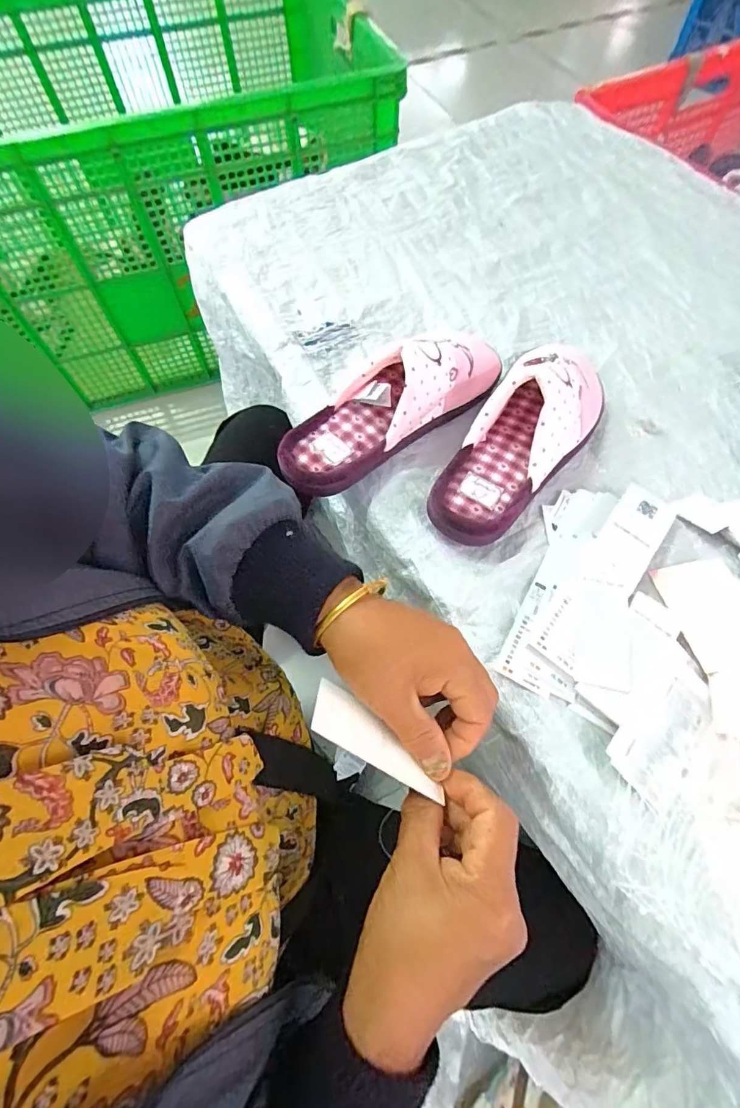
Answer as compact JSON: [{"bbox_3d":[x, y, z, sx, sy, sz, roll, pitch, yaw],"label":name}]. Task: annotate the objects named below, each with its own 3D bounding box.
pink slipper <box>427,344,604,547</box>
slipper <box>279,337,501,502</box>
[{"bbox_3d":[0.135,-0.107,0.419,0.085,0.083,0.209,38,70,15],"label":"pink slipper"},{"bbox_3d":[0.014,-0.142,0.435,0.228,0.085,0.084,-35,71,-16],"label":"slipper"}]

